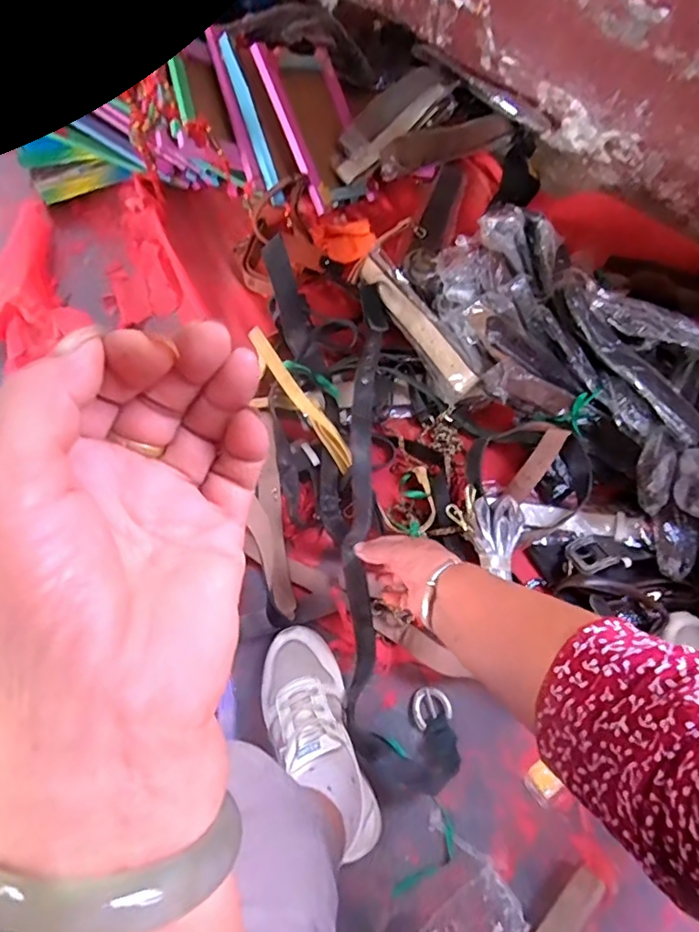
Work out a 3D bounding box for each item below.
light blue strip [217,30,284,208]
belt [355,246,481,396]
[{"bbox_3d":[-0.135,-0.475,0.774,0.020,0.017,0.217,-21,100,-9],"label":"light blue strip"},{"bbox_3d":[0.090,-0.203,0.769,0.028,0.046,0.261,-27,73,-11],"label":"belt"}]

